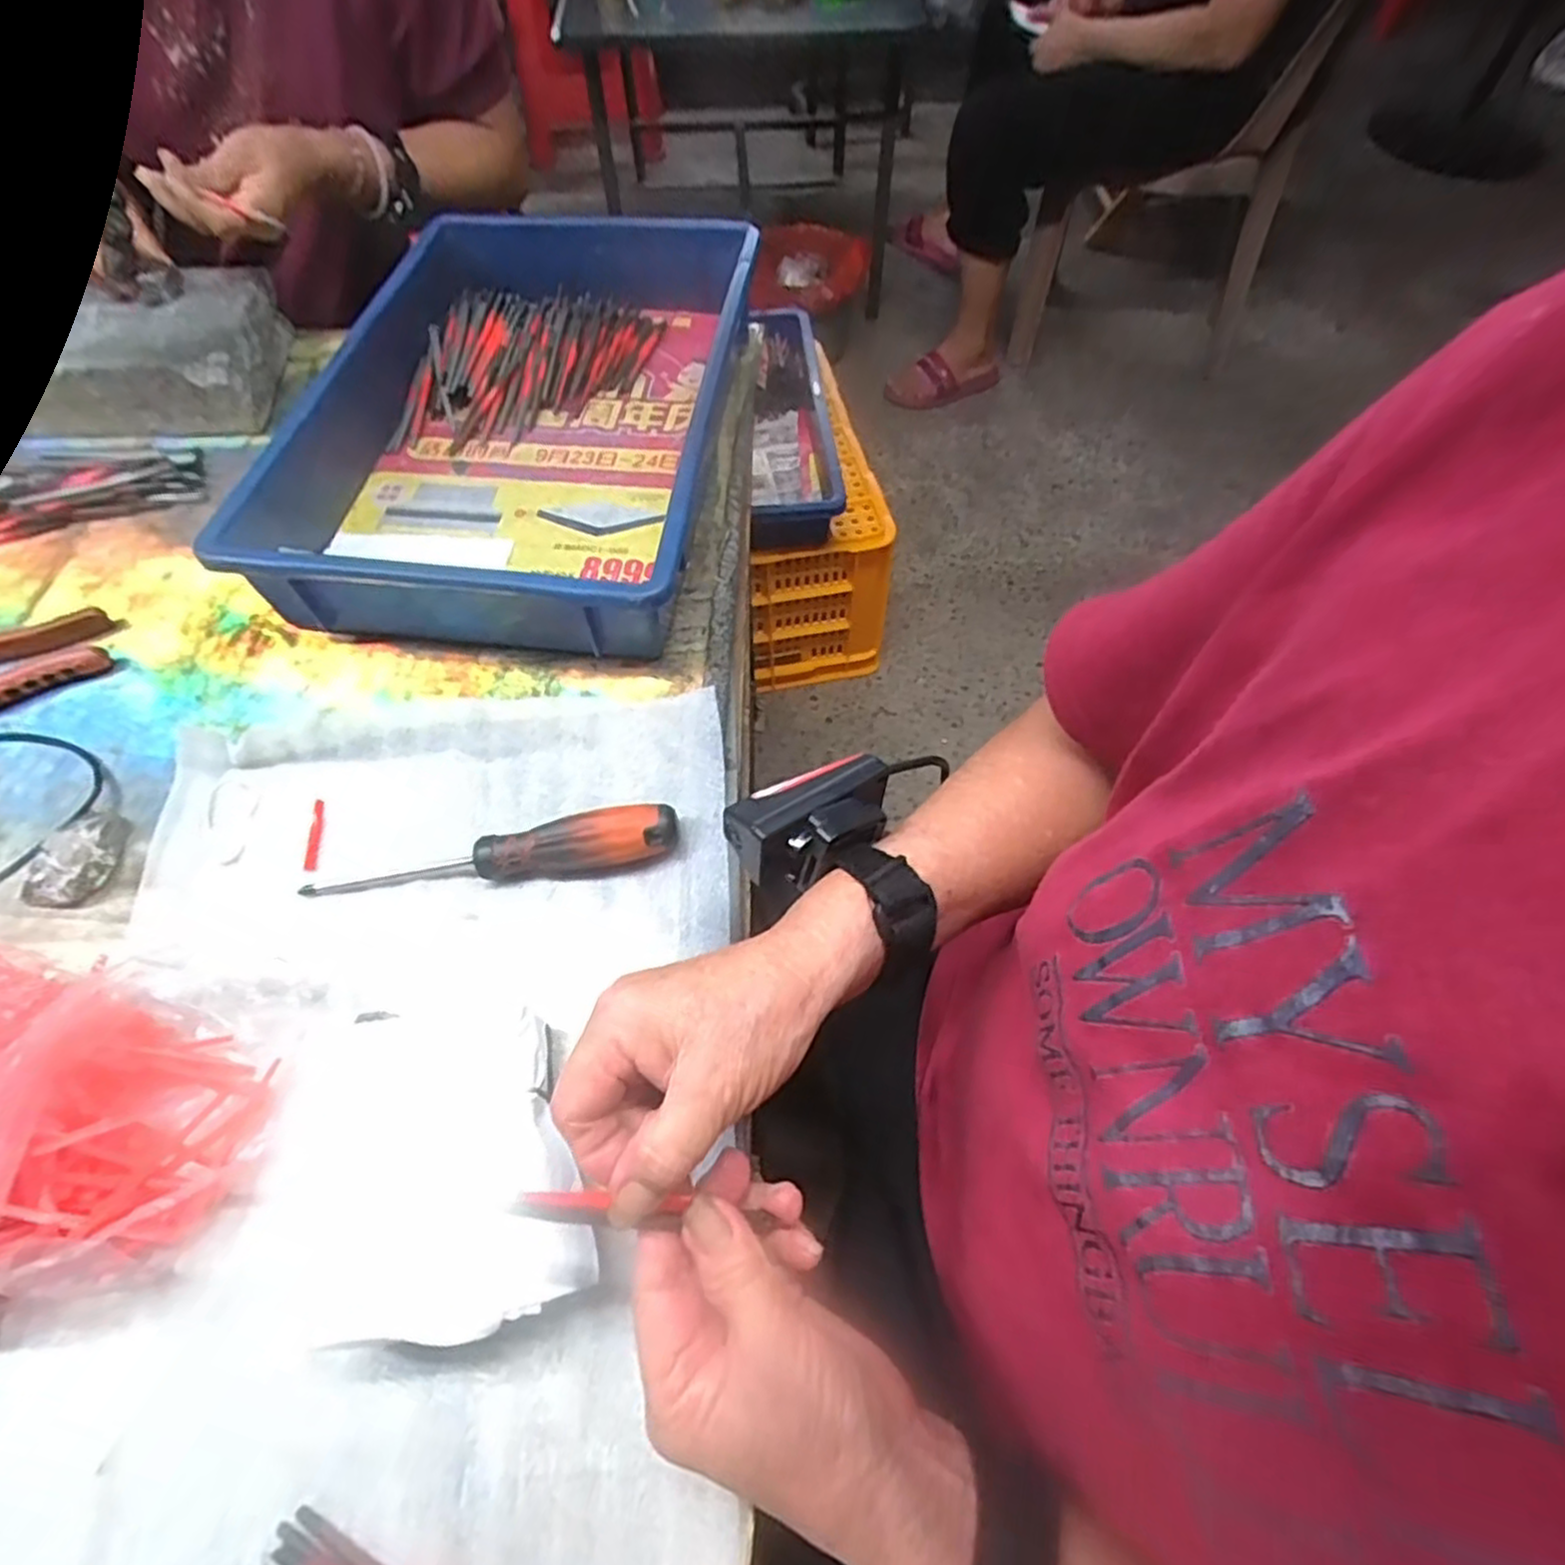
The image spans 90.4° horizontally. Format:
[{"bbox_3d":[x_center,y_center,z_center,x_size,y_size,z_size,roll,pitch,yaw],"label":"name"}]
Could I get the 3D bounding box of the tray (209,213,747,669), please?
[{"bbox_3d":[-0.183,-0.289,0.588,0.279,0.074,0.440,5,60,4],"label":"tray"}]

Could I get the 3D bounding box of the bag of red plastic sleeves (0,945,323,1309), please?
[{"bbox_3d":[-0.366,0.146,0.334,0.257,0.075,0.165,2,59,2],"label":"bag of red plastic sleeves"}]

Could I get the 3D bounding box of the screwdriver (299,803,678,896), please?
[{"bbox_3d":[-0.157,0.039,0.420,0.199,0.031,0.029,-6,60,-3],"label":"screwdriver"}]

